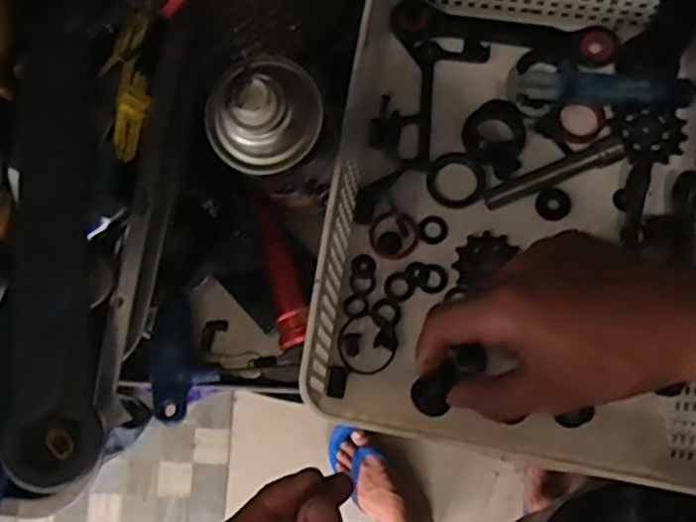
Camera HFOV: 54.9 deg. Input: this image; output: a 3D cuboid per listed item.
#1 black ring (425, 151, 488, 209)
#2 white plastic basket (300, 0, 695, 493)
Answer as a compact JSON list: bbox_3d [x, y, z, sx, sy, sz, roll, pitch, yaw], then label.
[{"bbox_3d":[0.077,-0.057,0.477,0.040,0.004,0.042,0,80,1],"label":"black ring"},{"bbox_3d":[0.118,-0.043,0.440,0.252,0.084,0.323,11,79,3],"label":"white plastic basket"}]

